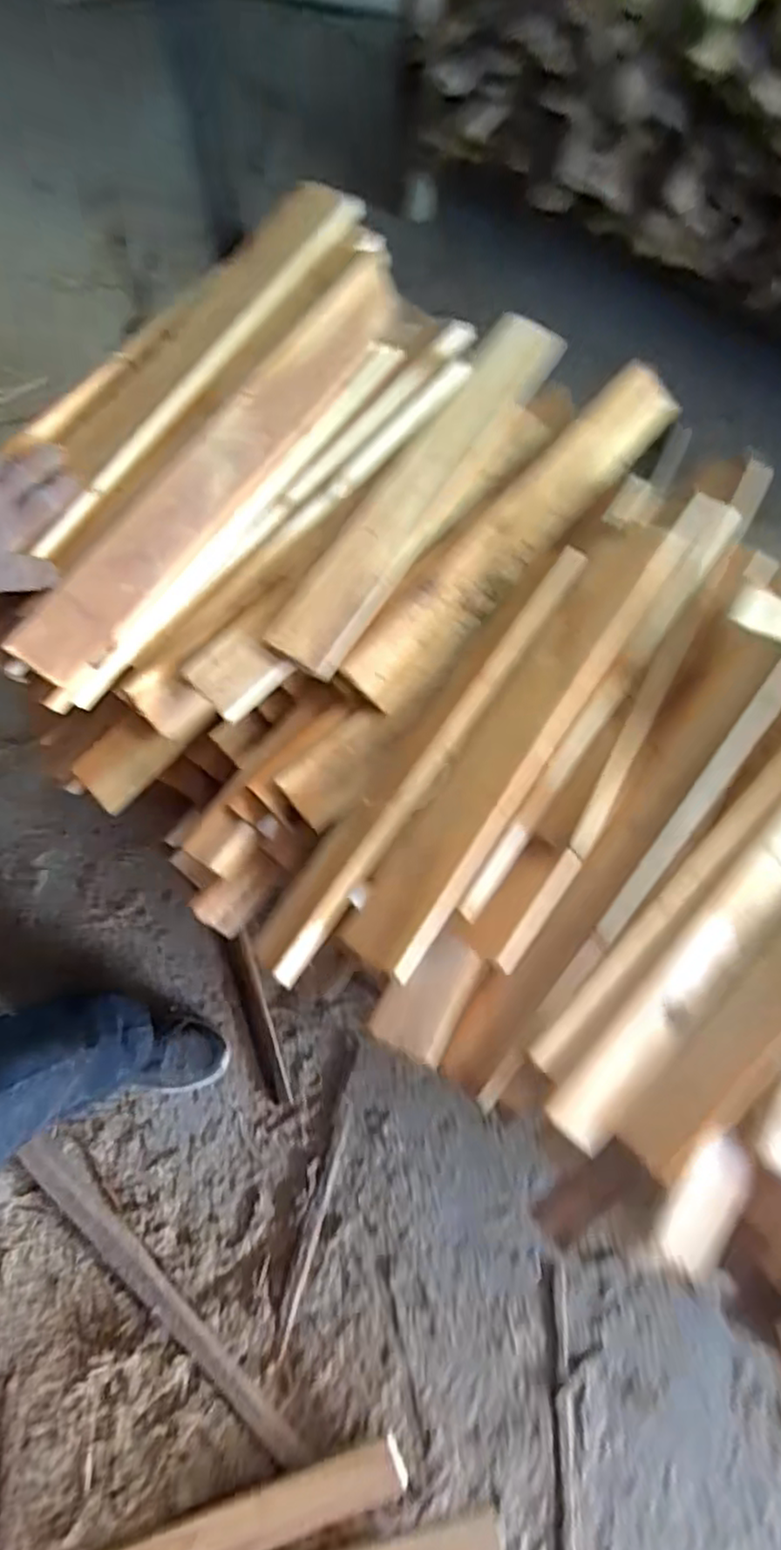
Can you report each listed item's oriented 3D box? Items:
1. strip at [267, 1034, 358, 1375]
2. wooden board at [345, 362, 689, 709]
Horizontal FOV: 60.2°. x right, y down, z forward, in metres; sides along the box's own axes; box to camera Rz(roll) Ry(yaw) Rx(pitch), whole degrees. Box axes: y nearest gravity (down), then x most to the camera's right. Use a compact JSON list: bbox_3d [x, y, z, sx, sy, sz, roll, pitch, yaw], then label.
[{"bbox_3d":[-0.110,0.633,1.019,0.025,0.019,0.450,15,79,2],"label":"strip"},{"bbox_3d":[0.138,-0.265,0.719,0.506,0.016,0.077,-46,102,-11],"label":"wooden board"}]

